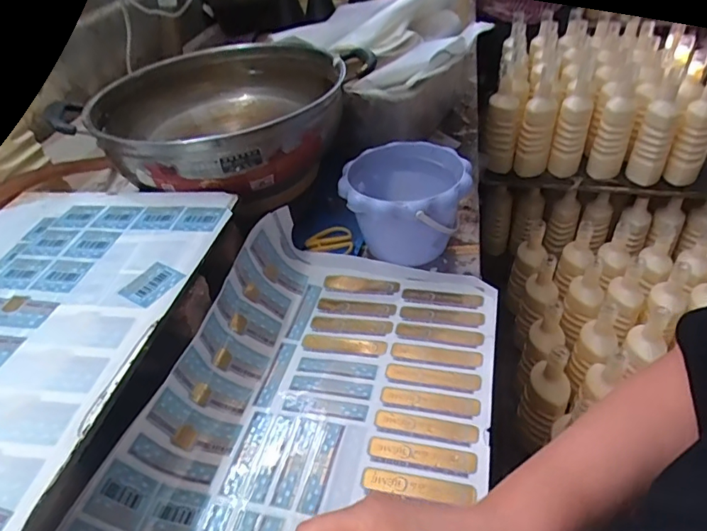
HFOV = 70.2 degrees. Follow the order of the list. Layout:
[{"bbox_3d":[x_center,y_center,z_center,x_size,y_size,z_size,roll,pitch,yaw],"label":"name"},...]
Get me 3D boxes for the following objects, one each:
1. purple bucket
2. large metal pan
[{"bbox_3d":[0.063,-0.079,0.631,0.141,0.116,0.180,-3,40,4],"label":"purple bucket"},{"bbox_3d":[-0.178,-0.192,0.679,0.353,0.126,0.305,18,44,23],"label":"large metal pan"}]

